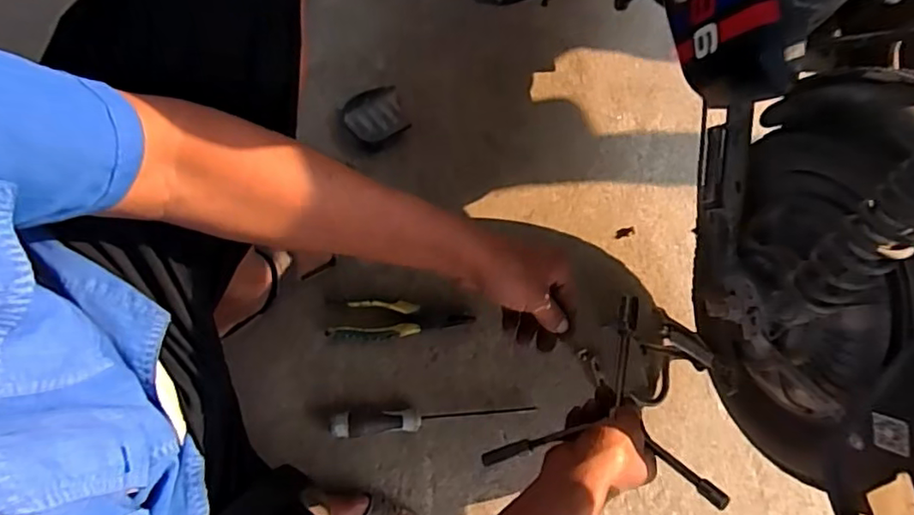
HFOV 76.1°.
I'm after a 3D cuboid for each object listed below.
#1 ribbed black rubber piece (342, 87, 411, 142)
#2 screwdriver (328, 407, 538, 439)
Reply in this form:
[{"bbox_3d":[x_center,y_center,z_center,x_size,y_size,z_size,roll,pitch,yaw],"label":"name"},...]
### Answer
[{"bbox_3d":[-0.114,-0.197,0.823,0.084,0.029,0.071,-27,81,-12],"label":"ribbed black rubber piece"},{"bbox_3d":[-0.029,0.202,0.732,0.252,0.028,0.029,-2,73,-10],"label":"screwdriver"}]

